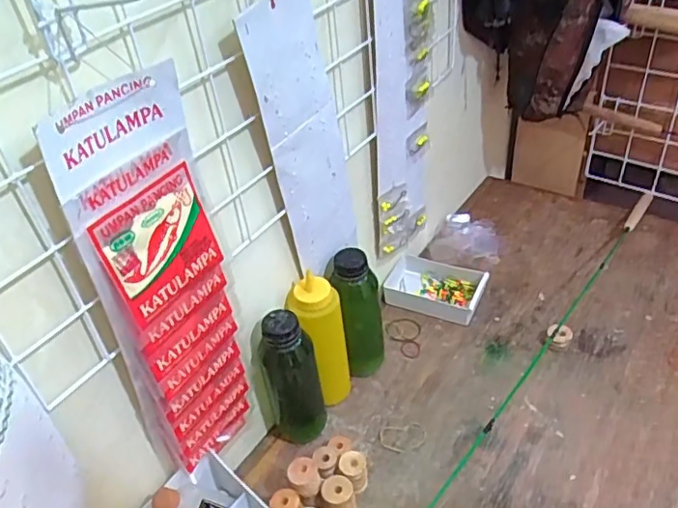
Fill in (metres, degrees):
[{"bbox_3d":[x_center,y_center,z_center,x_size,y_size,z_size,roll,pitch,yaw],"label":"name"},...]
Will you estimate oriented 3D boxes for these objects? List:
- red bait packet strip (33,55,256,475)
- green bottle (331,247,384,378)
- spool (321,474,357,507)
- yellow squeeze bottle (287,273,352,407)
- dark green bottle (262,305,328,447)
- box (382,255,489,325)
[{"bbox_3d":[-0.139,0.048,0.518,0.025,0.395,0.116,19,44,30],"label":"red bait packet strip"},{"bbox_3d":[0.024,0.081,0.767,0.057,0.193,0.061,-2,40,7],"label":"green bottle"},{"bbox_3d":[0.000,0.266,0.651,0.033,0.045,0.034,-4,40,4],"label":"spool"},{"bbox_3d":[-0.022,0.111,0.739,0.056,0.185,0.055,-4,40,4],"label":"yellow squeeze bottle"},{"bbox_3d":[-0.052,0.146,0.699,0.050,0.188,0.059,10,43,20],"label":"dark green bottle"},{"bbox_3d":[0.143,0.051,0.906,0.151,0.036,0.096,12,44,22],"label":"box"}]

